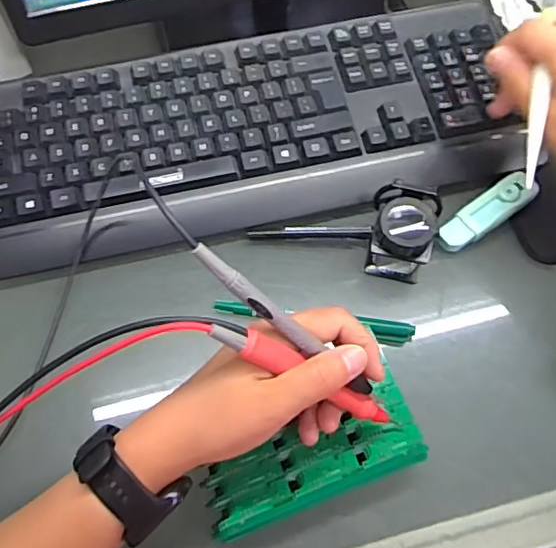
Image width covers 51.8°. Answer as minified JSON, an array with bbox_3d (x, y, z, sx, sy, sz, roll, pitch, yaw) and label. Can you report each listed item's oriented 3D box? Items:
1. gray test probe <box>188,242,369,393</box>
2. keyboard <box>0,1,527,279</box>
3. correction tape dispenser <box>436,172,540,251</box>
[{"bbox_3d":[0.006,0.028,0.295,0.129,0.007,0.009,41,64,-26],"label":"gray test probe"},{"bbox_3d":[-0.023,-0.113,0.447,0.412,0.032,0.149,-14,65,-6],"label":"keyboard"},{"bbox_3d":[0.157,-0.047,0.430,0.084,0.016,0.025,-33,69,-15],"label":"correction tape dispenser"}]

